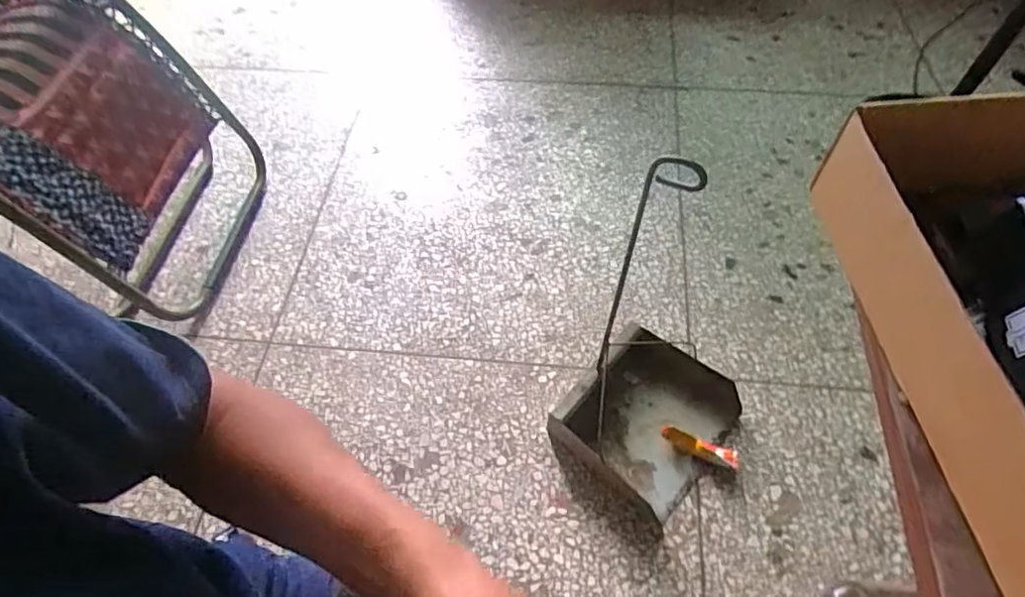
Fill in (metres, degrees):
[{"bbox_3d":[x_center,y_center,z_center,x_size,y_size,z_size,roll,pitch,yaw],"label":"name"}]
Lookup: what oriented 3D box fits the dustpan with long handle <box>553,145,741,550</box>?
[{"bbox_3d":[0.235,0.075,0.845,0.252,0.537,0.288,38,64,25],"label":"dustpan with long handle"}]

